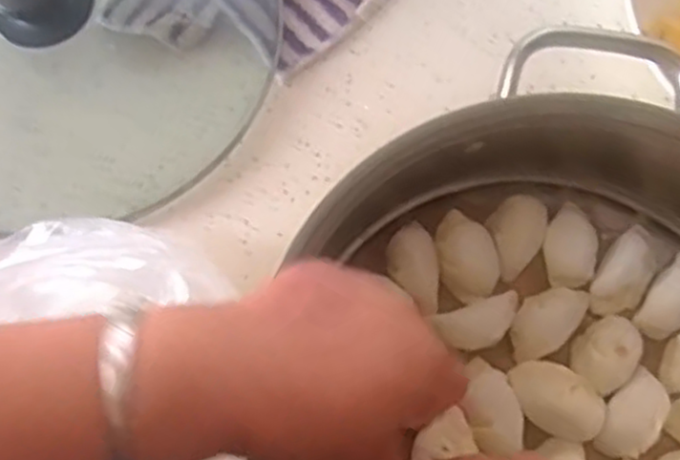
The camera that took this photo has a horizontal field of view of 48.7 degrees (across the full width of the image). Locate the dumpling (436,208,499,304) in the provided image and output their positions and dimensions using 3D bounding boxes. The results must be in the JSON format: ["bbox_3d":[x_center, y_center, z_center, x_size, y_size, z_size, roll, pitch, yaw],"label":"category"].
[{"bbox_3d":[0.066,0.013,0.398,0.029,0.017,0.048,-17,73,-6],"label":"dumpling"}]

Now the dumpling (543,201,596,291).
[{"bbox_3d":[0.122,0.009,0.405,0.027,0.020,0.043,4,72,0],"label":"dumpling"}]

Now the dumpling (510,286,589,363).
[{"bbox_3d":[0.108,0.045,0.389,0.027,0.016,0.051,42,76,11],"label":"dumpling"}]

